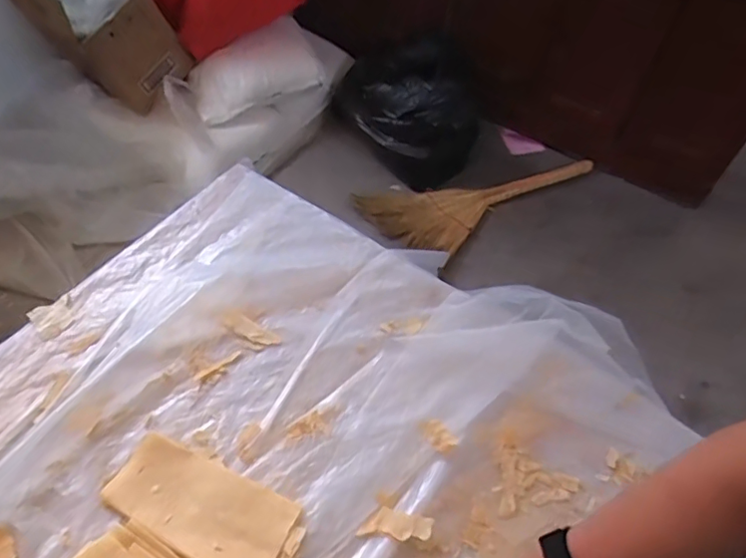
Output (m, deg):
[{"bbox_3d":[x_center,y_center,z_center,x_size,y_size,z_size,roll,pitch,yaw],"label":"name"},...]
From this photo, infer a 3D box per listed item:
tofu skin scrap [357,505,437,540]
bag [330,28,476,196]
[{"bbox_3d":[0.032,0.333,0.763,0.094,0.020,0.038,11,56,5],"label":"tofu skin scrap"},{"bbox_3d":[0.110,-0.565,1.800,0.268,0.321,0.492,-36,64,-23],"label":"bag"}]

